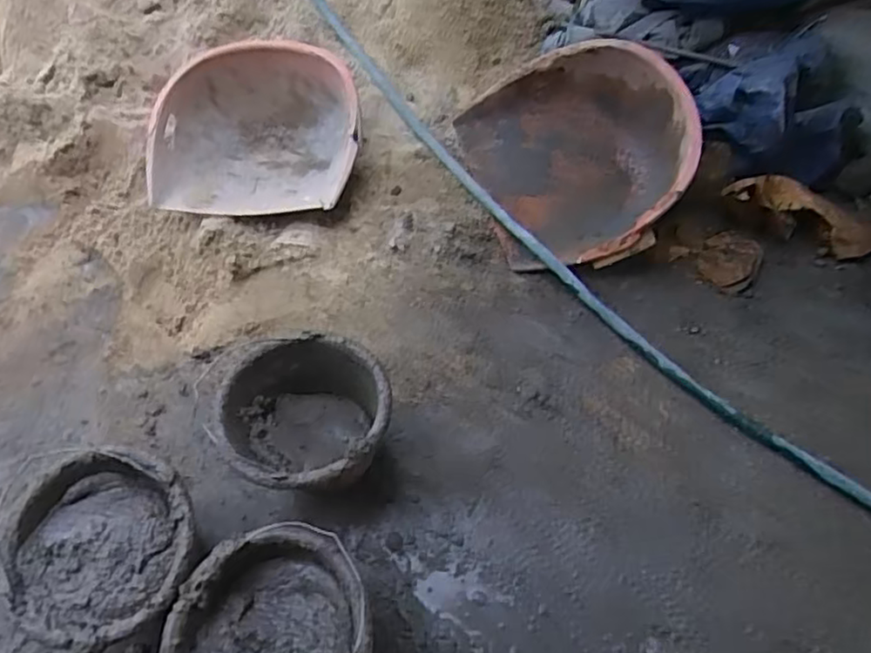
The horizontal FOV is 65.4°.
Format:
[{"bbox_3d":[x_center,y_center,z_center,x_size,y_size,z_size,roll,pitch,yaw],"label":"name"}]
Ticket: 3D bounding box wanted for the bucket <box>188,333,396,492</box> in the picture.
[{"bbox_3d":[-0.187,0.150,1.022,0.241,0.138,0.224,-1,59,1],"label":"bucket"}]

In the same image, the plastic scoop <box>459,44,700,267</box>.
[{"bbox_3d":[0.272,-0.333,1.285,0.388,0.185,0.439,-20,72,-5],"label":"plastic scoop"}]

